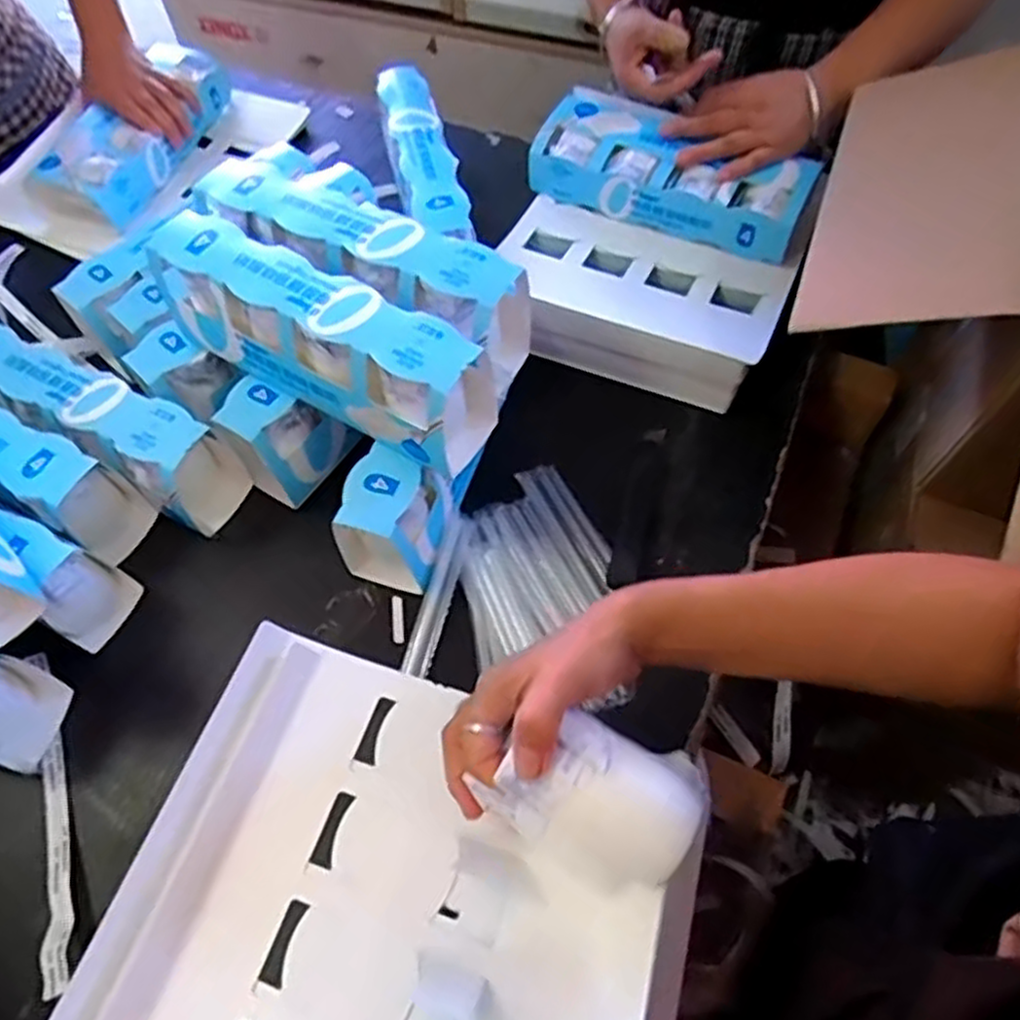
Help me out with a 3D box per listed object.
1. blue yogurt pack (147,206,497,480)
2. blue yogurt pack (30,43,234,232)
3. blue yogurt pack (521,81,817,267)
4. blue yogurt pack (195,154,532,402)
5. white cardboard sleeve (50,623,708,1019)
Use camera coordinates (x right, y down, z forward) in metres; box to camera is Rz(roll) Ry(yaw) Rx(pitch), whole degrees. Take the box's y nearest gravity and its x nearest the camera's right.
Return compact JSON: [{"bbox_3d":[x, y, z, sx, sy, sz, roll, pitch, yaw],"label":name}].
[{"bbox_3d":[-0.140,-0.130,0.554,0.271,0.094,0.072,28,64,16],"label":"blue yogurt pack"},{"bbox_3d":[-0.433,-0.441,0.871,0.107,0.068,0.266,19,62,12],"label":"blue yogurt pack"},{"bbox_3d":[0.165,-0.348,0.751,0.271,0.067,0.123,23,63,14],"label":"blue yogurt pack"},{"bbox_3d":[-0.113,-0.189,0.581,0.281,0.083,0.070,25,64,15],"label":"blue yogurt pack"},{"bbox_3d":[-0.058,0.240,0.434,0.328,0.074,0.265,15,61,8],"label":"white cardboard sleeve"}]

